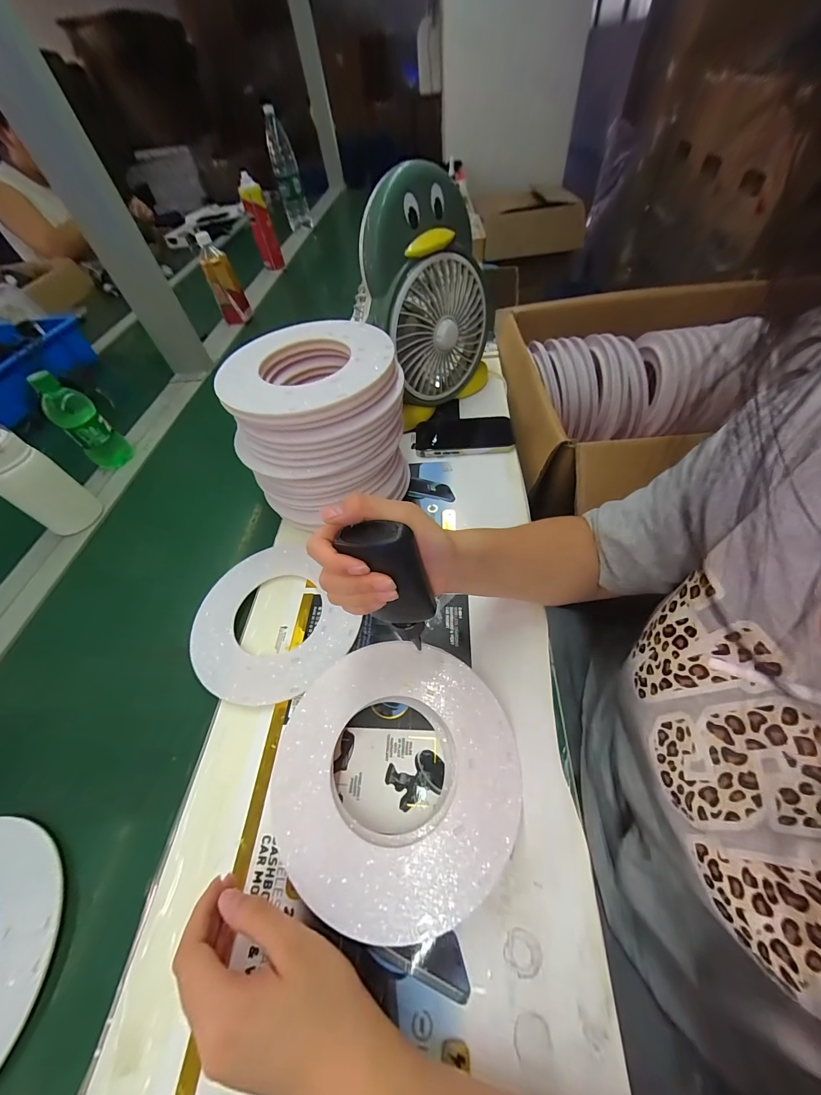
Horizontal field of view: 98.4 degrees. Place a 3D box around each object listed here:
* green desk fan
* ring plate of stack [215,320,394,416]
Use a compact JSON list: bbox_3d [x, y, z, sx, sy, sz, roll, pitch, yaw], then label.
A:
[{"bbox_3d":[0.035,-0.350,0.527,0.224,0.281,0.091,-39,60,-22],"label":"green desk fan"},{"bbox_3d":[-0.110,-0.200,0.384,0.160,0.014,0.185,23,60,22],"label":"ring plate of stack"}]

